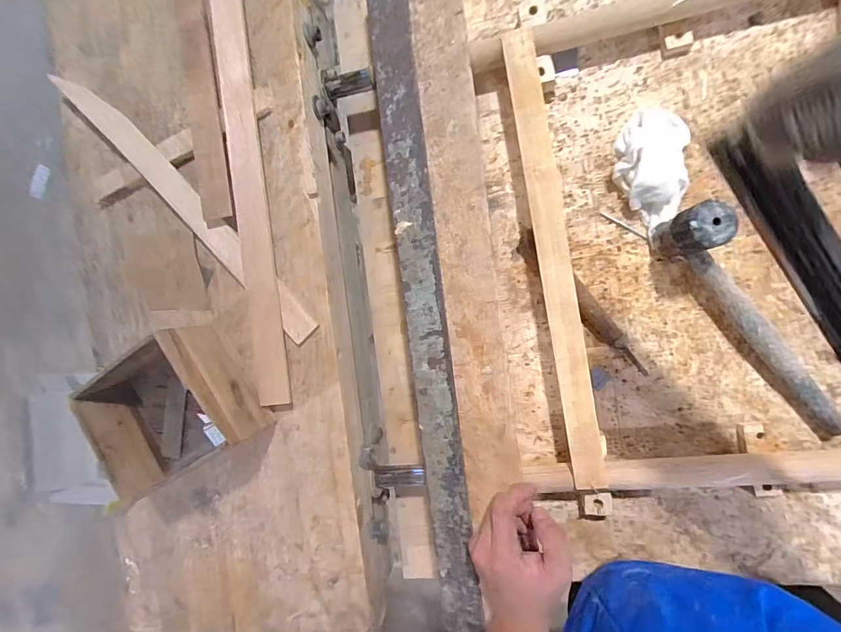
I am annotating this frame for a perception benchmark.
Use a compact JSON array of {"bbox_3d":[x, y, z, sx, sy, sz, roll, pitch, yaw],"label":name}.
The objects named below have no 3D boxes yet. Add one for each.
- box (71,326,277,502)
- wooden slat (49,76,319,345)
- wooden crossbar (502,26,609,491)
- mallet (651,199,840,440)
[{"bbox_3d":[-0.260,0.096,0.443,0.158,0.092,0.134,-26,88,6],"label":"box"},{"bbox_3d":[-0.255,-0.122,0.460,0.035,0.008,0.386,-45,82,10],"label":"wooden slat"},{"bbox_3d":[0.156,-0.066,0.478,0.045,0.033,0.510,-9,89,13],"label":"wooden crossbar"},{"bbox_3d":[0.365,0.007,0.443,0.053,0.094,0.297,-40,83,10],"label":"mallet"}]

